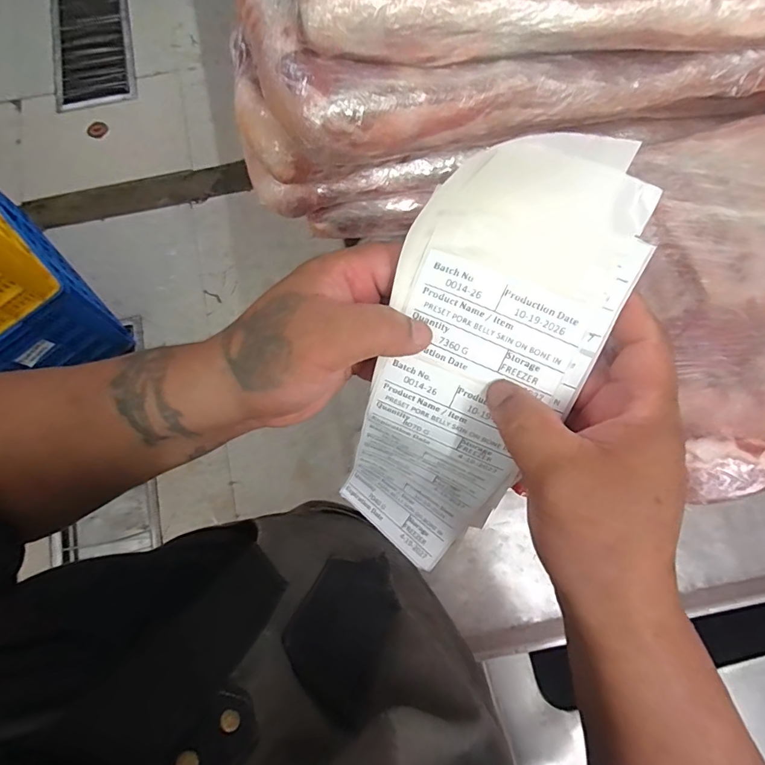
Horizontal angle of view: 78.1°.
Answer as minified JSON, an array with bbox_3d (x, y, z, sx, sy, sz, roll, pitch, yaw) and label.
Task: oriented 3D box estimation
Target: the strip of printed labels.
[{"bbox_3d":[0.044,0.008,0.269,0.099,0.269,0.038,23,35,6],"label":"strip of printed labels"}]

